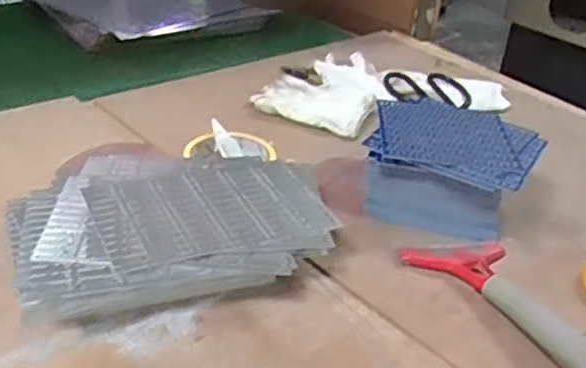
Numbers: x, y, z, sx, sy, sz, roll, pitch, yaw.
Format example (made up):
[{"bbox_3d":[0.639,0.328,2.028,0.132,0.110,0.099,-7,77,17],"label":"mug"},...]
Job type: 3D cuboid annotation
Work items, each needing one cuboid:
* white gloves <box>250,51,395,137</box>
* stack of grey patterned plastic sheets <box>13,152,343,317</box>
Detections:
[{"bbox_3d":[0.055,-0.121,0.899,0.146,0.020,0.199,21,34,23],"label":"white gloves"},{"bbox_3d":[-0.097,0.032,0.594,0.263,0.037,0.203,-8,34,-24],"label":"stack of grey patterned plastic sheets"}]

